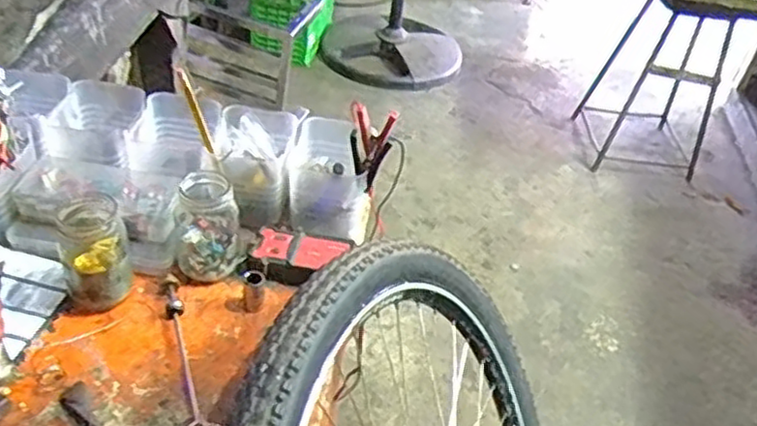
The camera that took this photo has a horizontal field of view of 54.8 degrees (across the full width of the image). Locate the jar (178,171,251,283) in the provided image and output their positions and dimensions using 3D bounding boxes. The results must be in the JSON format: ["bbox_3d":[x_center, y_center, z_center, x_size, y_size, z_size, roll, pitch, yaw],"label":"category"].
[{"bbox_3d":[-0.174,0.009,0.749,0.069,0.099,0.080,-2,41,-12],"label":"jar"}]

